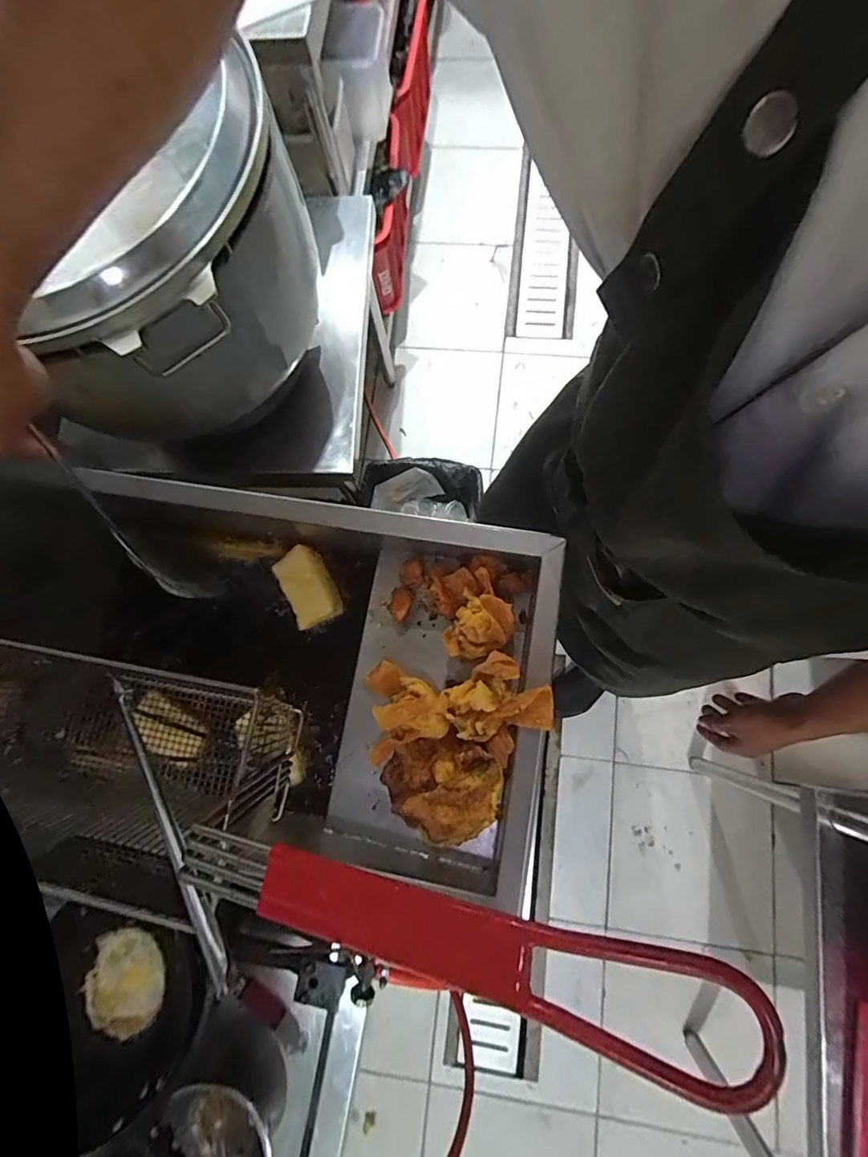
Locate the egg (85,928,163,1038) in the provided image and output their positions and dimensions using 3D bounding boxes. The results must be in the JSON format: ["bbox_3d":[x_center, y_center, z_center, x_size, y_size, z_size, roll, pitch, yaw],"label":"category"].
[{"bbox_3d":[-0.380,0.486,0.588,0.094,0.022,0.110,-15,78,2],"label":"egg"}]

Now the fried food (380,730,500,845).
[{"bbox_3d":[0.011,0.232,0.547,0.129,0.035,0.119,-1,79,5],"label":"fried food"}]

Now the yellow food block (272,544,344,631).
[{"bbox_3d":[-0.173,0.009,0.657,0.067,0.031,0.103,-30,78,-1],"label":"yellow food block"}]

